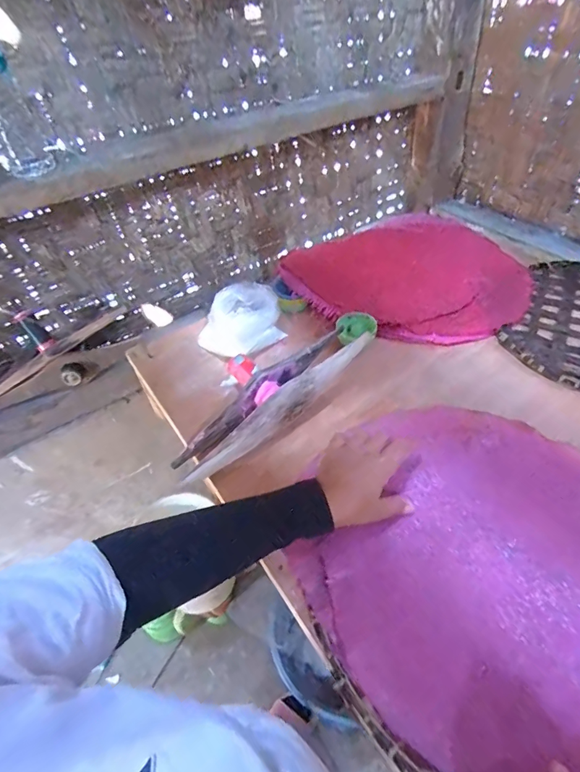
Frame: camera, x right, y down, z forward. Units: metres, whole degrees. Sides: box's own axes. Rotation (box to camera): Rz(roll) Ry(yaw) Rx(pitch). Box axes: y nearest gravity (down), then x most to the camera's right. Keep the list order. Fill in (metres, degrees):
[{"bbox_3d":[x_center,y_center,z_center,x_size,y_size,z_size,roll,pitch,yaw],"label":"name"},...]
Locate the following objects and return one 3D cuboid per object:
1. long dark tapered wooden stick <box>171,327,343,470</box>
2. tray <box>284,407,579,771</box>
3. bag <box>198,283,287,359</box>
[{"bbox_3d":[-0.041,0.007,0.549,0.285,0.043,0.017,-40,52,-10],"label":"long dark tapered wooden stick"},{"bbox_3d":[0.199,0.182,0.402,0.340,0.027,0.347,-4,46,4],"label":"tray"},{"bbox_3d":[-0.074,-0.109,0.665,0.151,0.077,0.097,-37,53,-26],"label":"bag"}]

